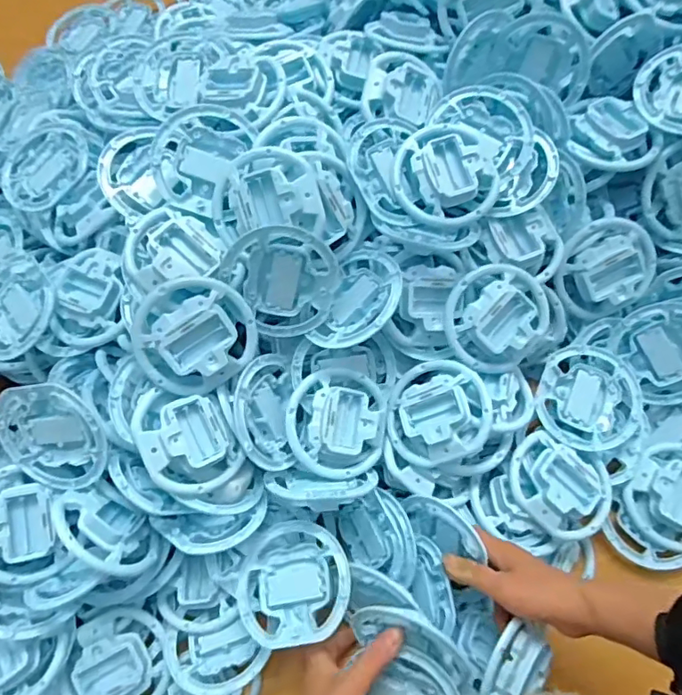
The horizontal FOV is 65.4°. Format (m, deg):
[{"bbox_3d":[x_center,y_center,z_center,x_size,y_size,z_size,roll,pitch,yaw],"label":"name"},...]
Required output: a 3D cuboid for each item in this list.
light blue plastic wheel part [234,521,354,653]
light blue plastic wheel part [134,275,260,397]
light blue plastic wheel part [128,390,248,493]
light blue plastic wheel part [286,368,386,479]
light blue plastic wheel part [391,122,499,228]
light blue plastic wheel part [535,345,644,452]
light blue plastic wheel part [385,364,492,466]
[{"bbox_3d":[-0.043,0.210,0.477,0.101,0.037,0.098,-12,71,-2],"label":"light blue plastic wheel part"},{"bbox_3d":[-0.127,-0.009,0.462,0.099,0.027,0.098,-18,101,-6],"label":"light blue plastic wheel part"},{"bbox_3d":[-0.135,0.081,0.471,0.081,0.028,0.095,-17,87,-29],"label":"light blue plastic wheel part"},{"bbox_3d":[-0.005,0.071,0.507,0.097,0.020,0.097,3,80,-18],"label":"light blue plastic wheel part"},{"bbox_3d":[0.101,-0.168,0.512,0.100,0.029,0.100,0,91,-6],"label":"light blue plastic wheel part"},{"bbox_3d":[0.253,0.052,0.542,0.102,0.016,0.102,-1,71,2],"label":"light blue plastic wheel part"},{"bbox_3d":[0.089,0.059,0.507,0.098,0.024,0.098,-10,68,25],"label":"light blue plastic wheel part"}]

